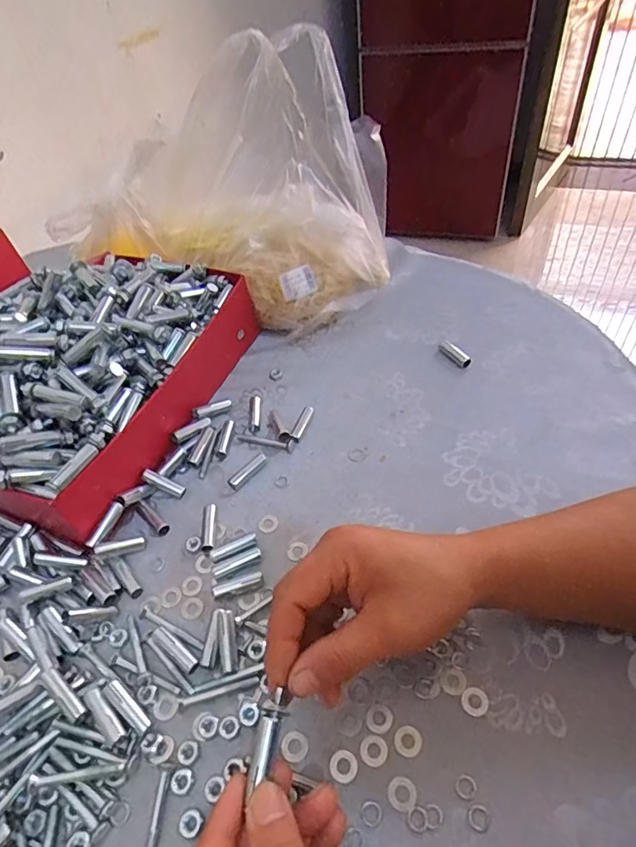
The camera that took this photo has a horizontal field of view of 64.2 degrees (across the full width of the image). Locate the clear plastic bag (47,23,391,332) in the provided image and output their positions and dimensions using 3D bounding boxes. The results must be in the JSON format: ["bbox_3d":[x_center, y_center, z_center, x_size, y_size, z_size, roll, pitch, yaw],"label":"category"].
[{"bbox_3d":[-0.109,-0.245,0.548,0.352,0.247,0.154,11,51,15],"label":"clear plastic bag"}]

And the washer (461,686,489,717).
[{"bbox_3d":[0.101,0.178,0.323,0.016,0.004,0.017,-3,49,4],"label":"washer"}]

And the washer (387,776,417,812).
[{"bbox_3d":[0.049,0.216,0.295,0.016,0.004,0.016,-3,49,4],"label":"washer"}]

